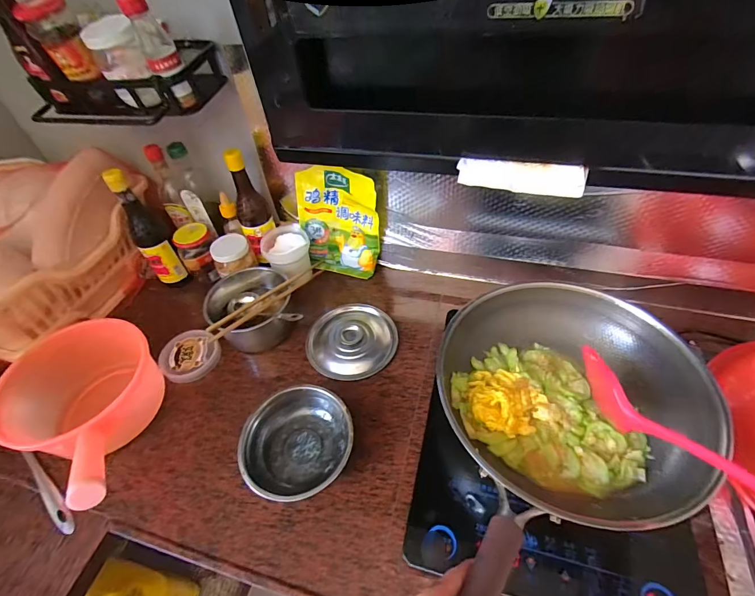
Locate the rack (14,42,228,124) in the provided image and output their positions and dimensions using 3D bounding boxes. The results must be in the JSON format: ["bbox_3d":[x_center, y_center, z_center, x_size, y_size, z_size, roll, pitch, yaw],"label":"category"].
[{"bbox_3d":[-0.386,-0.344,0.575,0.259,0.097,0.183,14,51,17],"label":"rack"}]

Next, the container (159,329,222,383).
[{"bbox_3d":[-0.348,0.104,0.690,0.097,0.027,0.104,-3,50,4],"label":"container"}]

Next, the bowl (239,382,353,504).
[{"bbox_3d":[-0.117,0.213,0.554,0.156,0.050,0.152,-3,50,4],"label":"bowl"}]

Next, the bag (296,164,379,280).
[{"bbox_3d":[-0.080,-0.147,0.752,0.171,0.232,0.028,18,42,13],"label":"bag"}]

